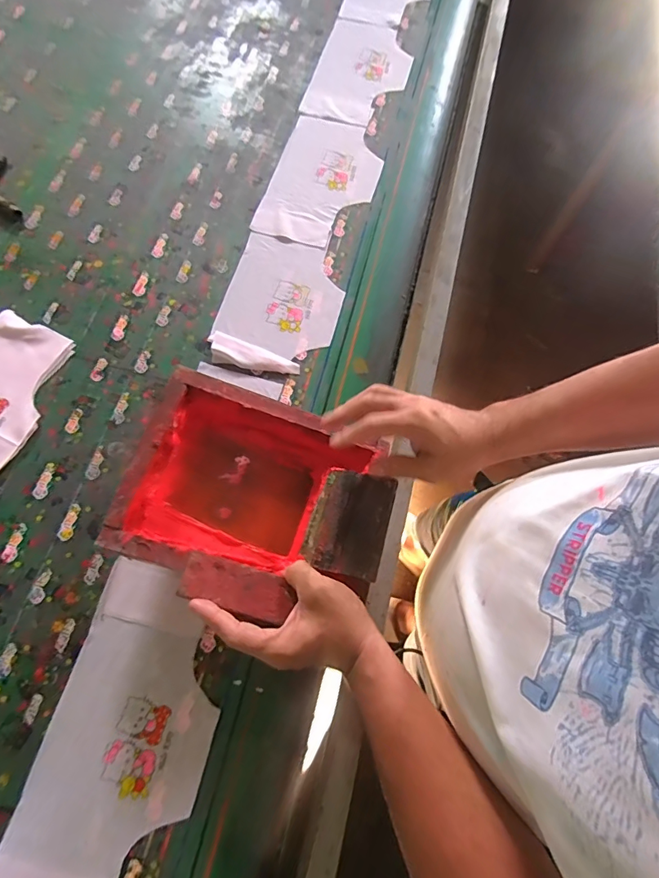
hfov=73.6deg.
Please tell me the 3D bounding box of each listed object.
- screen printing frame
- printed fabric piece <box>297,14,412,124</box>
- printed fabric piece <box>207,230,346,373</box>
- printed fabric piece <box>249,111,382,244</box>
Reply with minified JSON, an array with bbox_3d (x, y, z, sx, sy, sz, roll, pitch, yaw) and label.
[{"bbox_3d":[-0.078,0.067,0.484,0.272,0.080,0.228,20,59,-2],"label":"screen printing frame"},{"bbox_3d":[0.060,-0.678,0.806,0.166,0.008,0.270,14,71,4],"label":"printed fabric piece"},{"bbox_3d":[-0.068,-0.194,0.630,0.161,0.009,0.220,15,70,3],"label":"printed fabric piece"},{"bbox_3d":[-0.007,-0.423,0.714,0.161,0.004,0.267,15,71,4],"label":"printed fabric piece"}]

